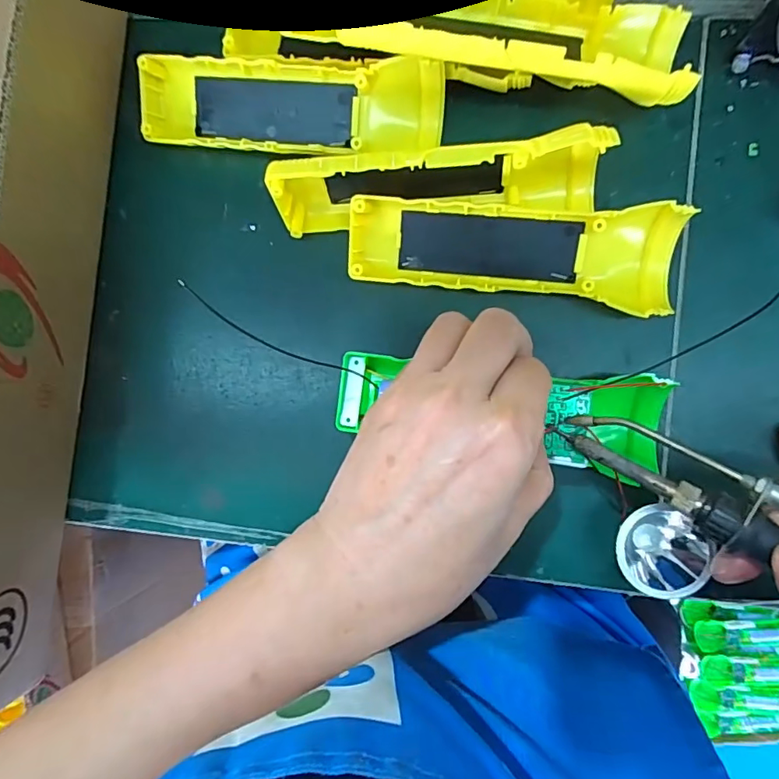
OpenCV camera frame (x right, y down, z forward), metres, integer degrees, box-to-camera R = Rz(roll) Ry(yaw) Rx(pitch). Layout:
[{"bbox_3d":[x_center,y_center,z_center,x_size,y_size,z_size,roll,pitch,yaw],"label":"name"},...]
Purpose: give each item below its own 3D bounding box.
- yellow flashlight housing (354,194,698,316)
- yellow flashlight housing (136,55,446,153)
[{"bbox_3d":[0.063,-0.070,0.252,0.169,0.030,0.048,4,92,6],"label":"yellow flashlight housing"},{"bbox_3d":[-0.054,-0.150,0.268,0.162,0.025,0.043,6,93,6],"label":"yellow flashlight housing"}]

